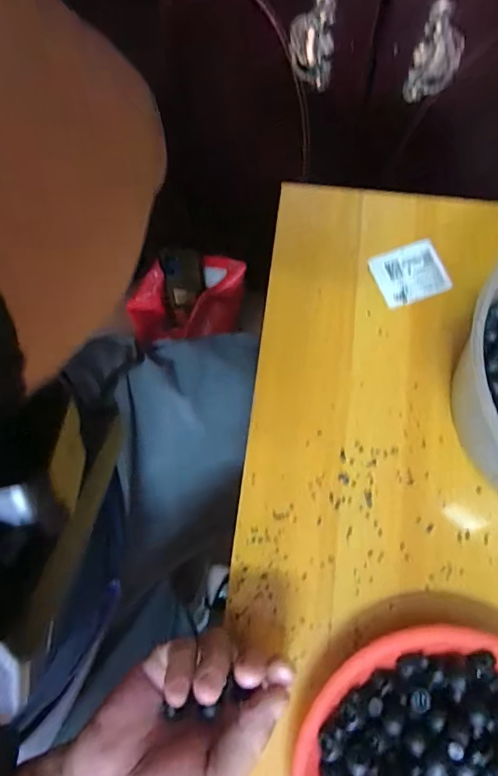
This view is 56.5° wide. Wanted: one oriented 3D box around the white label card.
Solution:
[{"bbox_3d":[0.140,-0.099,0.404,0.059,0.004,0.051,-18,79,-2],"label":"white label card"}]

